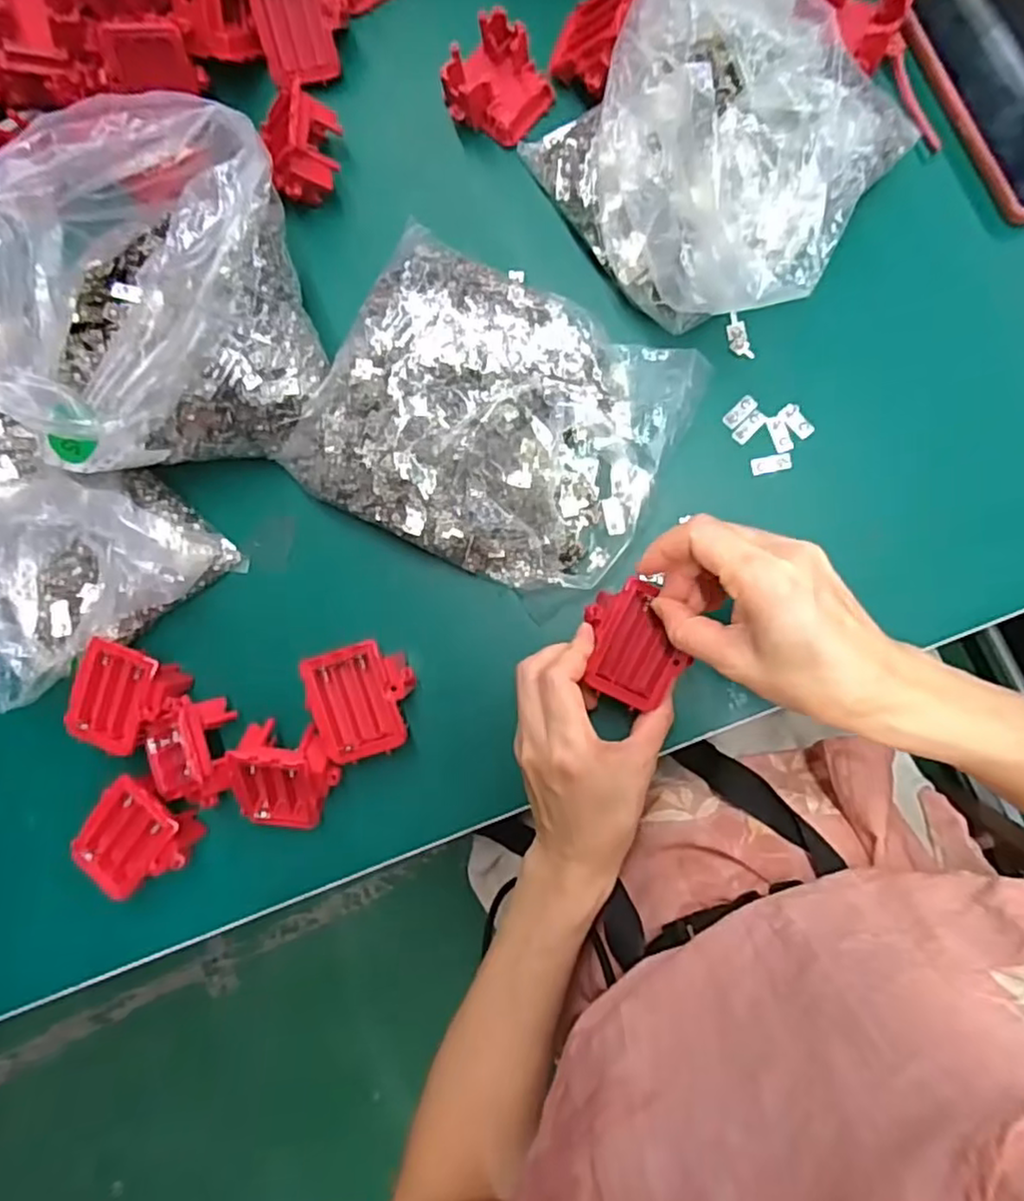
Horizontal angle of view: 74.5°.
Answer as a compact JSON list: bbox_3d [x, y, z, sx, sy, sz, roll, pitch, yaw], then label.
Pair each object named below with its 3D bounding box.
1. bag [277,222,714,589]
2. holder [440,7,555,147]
[{"bbox_3d":[-0.012,-0.109,0.413,0.208,0.054,0.179,30,89,9],"label":"bag"},{"bbox_3d":[-0.009,-0.337,0.443,0.053,0.039,0.060,42,91,9],"label":"holder"}]

